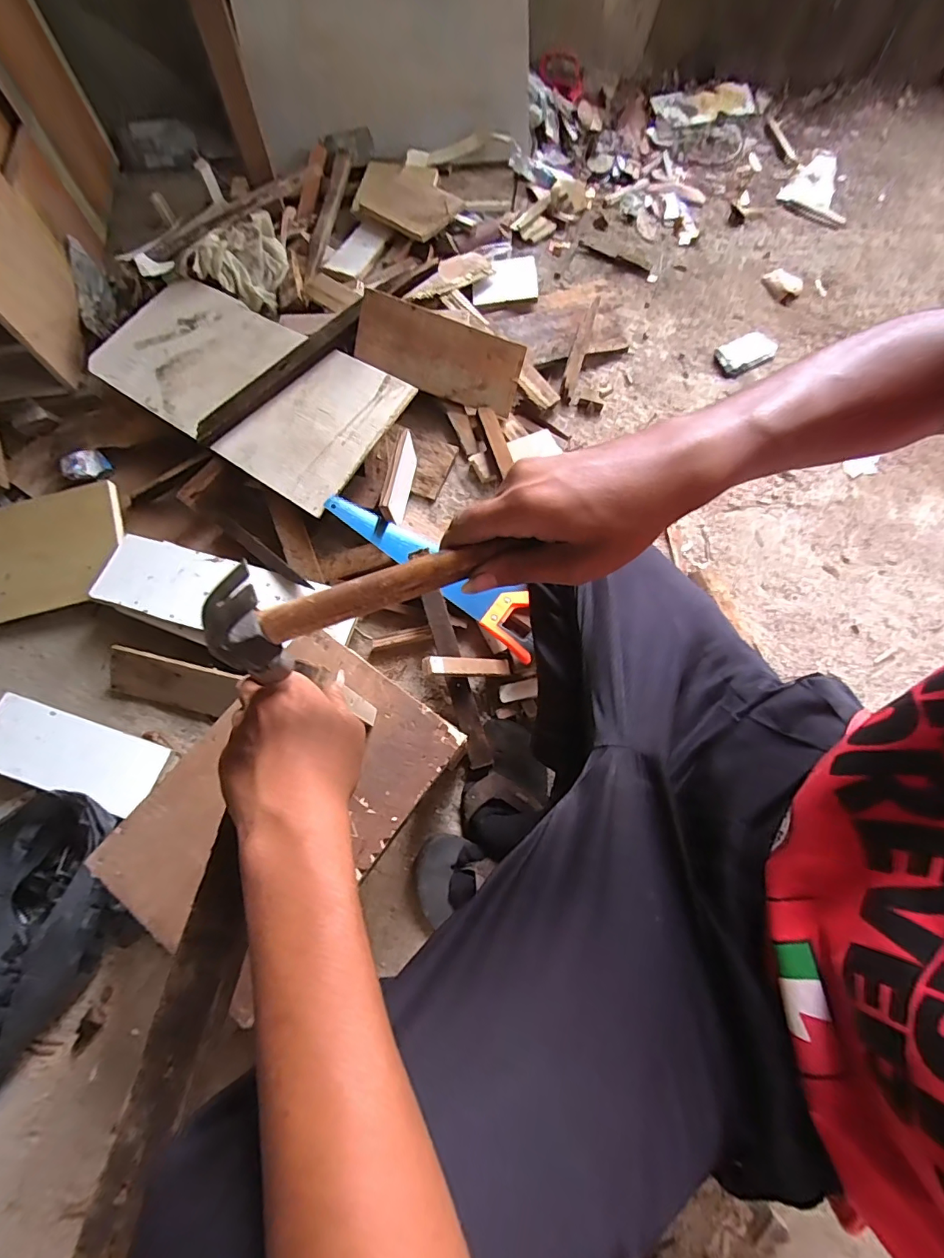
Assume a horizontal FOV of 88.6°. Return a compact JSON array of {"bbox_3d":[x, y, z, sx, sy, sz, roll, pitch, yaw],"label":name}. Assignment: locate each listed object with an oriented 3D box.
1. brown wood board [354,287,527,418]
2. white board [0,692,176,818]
[{"bbox_3d":[-0.053,-0.472,0.839,0.281,0.118,0.013,11,27,-15],"label":"brown wood board"},{"bbox_3d":[-0.566,0.177,0.682,0.248,0.011,0.100,19,72,0],"label":"white board"}]

